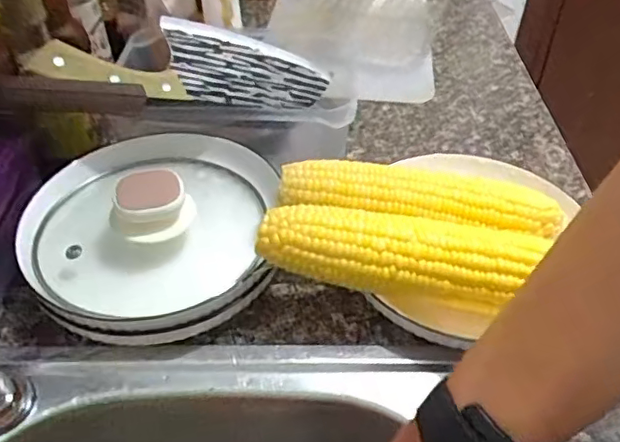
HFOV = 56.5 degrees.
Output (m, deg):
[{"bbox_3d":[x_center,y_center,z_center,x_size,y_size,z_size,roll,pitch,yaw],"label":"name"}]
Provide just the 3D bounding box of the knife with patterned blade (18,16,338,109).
[{"bbox_3d":[-0.096,-0.138,0.499,0.259,0.064,0.016,-3,-4,-34],"label":"knife with patterned blade"}]

